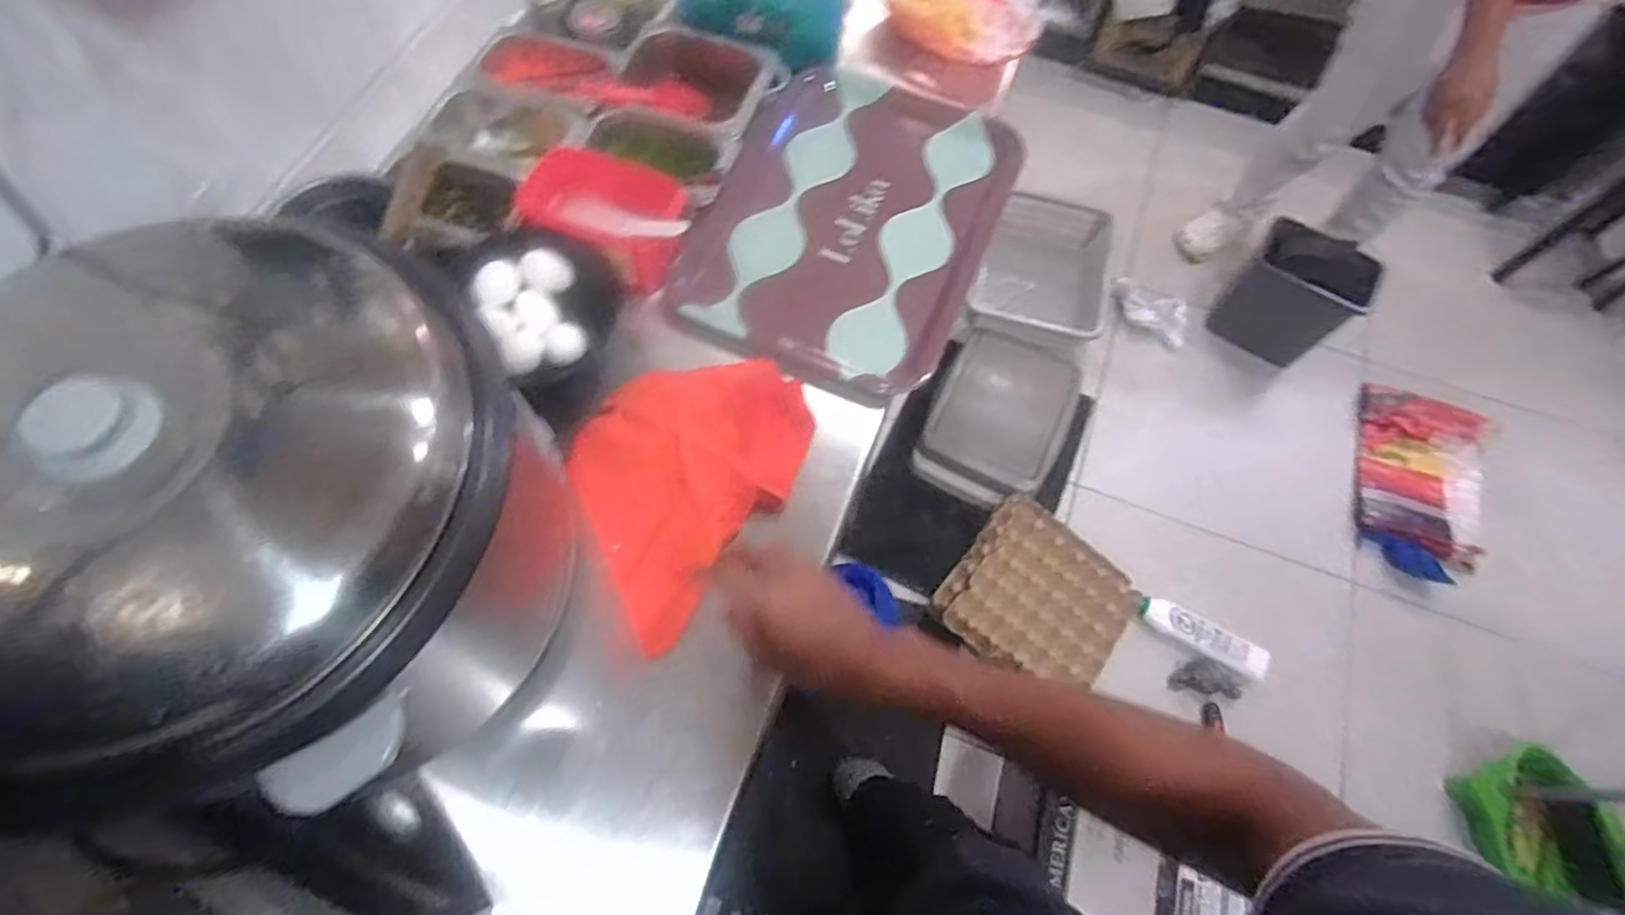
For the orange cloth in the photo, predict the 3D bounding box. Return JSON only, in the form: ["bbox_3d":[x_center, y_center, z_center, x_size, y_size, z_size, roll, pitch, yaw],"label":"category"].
[{"bbox_3d":[-0.124,0.013,0.673,0.183,0.042,0.263,37,88,6],"label":"orange cloth"}]

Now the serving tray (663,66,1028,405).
[{"bbox_3d":[0.049,-0.279,0.841,0.316,0.043,0.453,23,66,8],"label":"serving tray"}]

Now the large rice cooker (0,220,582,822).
[{"bbox_3d":[-0.379,0.074,0.528,0.339,0.376,0.346,18,65,6],"label":"large rice cooker"}]

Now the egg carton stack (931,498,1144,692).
[{"bbox_3d":[0.430,0.267,1.351,0.317,0.074,0.305,37,69,14],"label":"egg carton stack"}]

